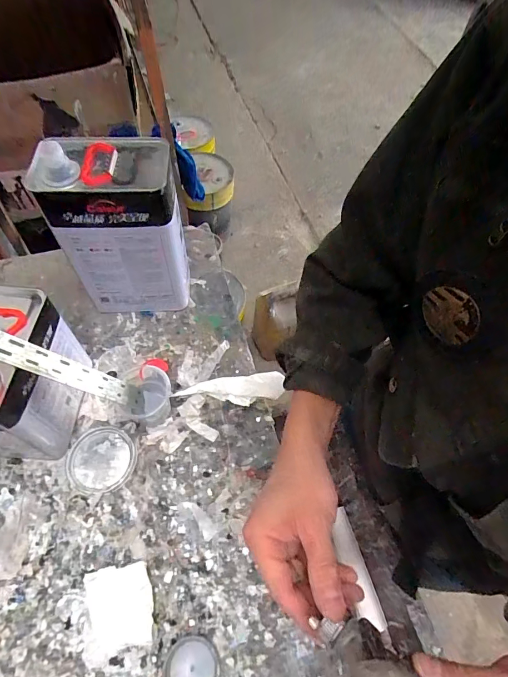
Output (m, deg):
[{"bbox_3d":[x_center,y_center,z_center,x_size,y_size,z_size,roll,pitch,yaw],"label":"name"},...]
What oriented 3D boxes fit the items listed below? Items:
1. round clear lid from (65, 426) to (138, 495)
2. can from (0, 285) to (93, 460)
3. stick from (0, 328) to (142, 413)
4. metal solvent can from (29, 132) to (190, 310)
[{"bbox_3d":[-0.220,0.173,0.545,0.097,0.005,0.091,-5,60,-5],"label":"round clear lid"},{"bbox_3d":[-0.306,0.044,0.489,0.104,0.231,0.166,-1,60,-2],"label":"can"},{"bbox_3d":[-0.247,0.025,0.440,0.010,0.292,0.035,-19,56,28],"label":"stick"},{"bbox_3d":[-0.197,-0.164,0.597,0.169,0.271,0.117,-3,60,-4],"label":"metal solvent can"}]

